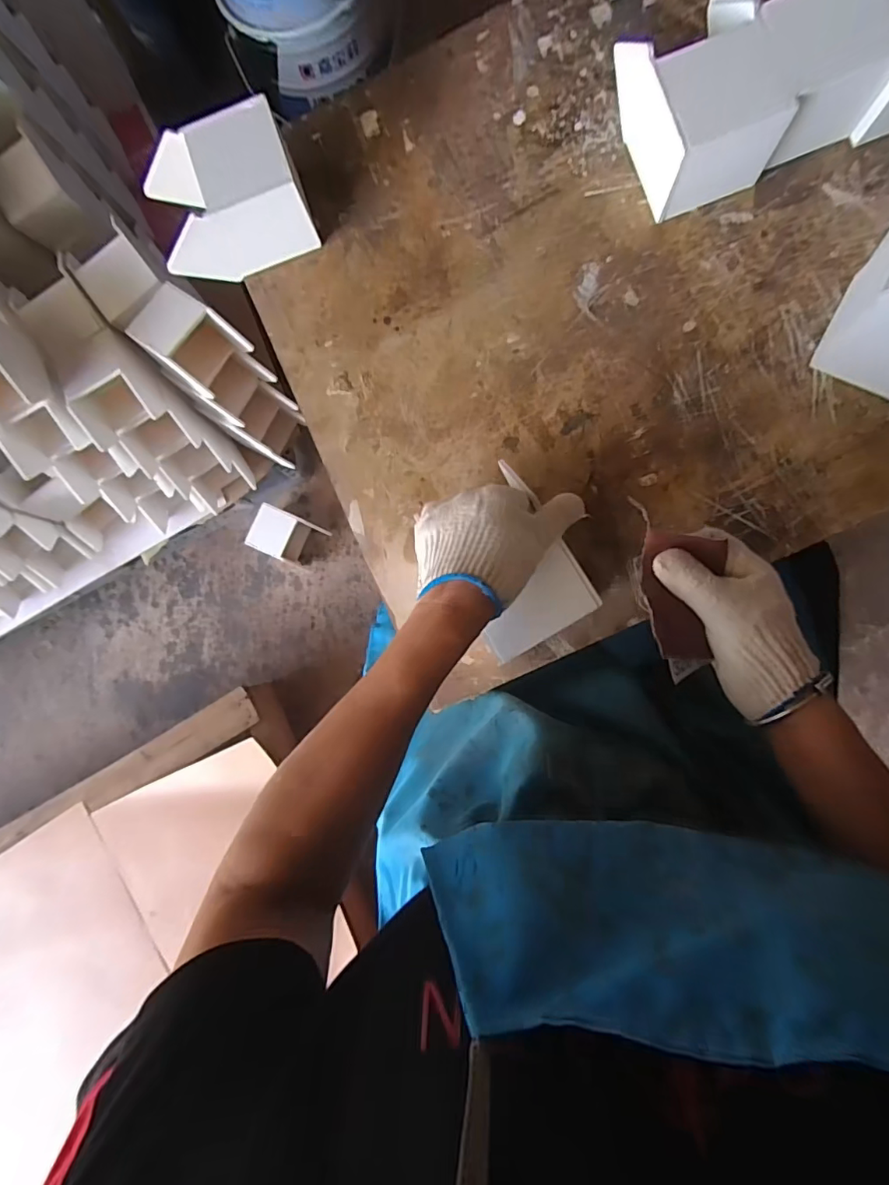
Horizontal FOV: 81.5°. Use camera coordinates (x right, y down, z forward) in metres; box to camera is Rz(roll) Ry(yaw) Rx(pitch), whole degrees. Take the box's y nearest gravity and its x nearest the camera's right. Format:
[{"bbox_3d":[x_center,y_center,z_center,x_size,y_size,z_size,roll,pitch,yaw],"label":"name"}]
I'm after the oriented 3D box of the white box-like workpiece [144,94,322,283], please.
[{"bbox_3d":[-0.207,-0.377,0.504,0.140,0.089,0.088,-20,84,6],"label":"white box-like workpiece"}]

